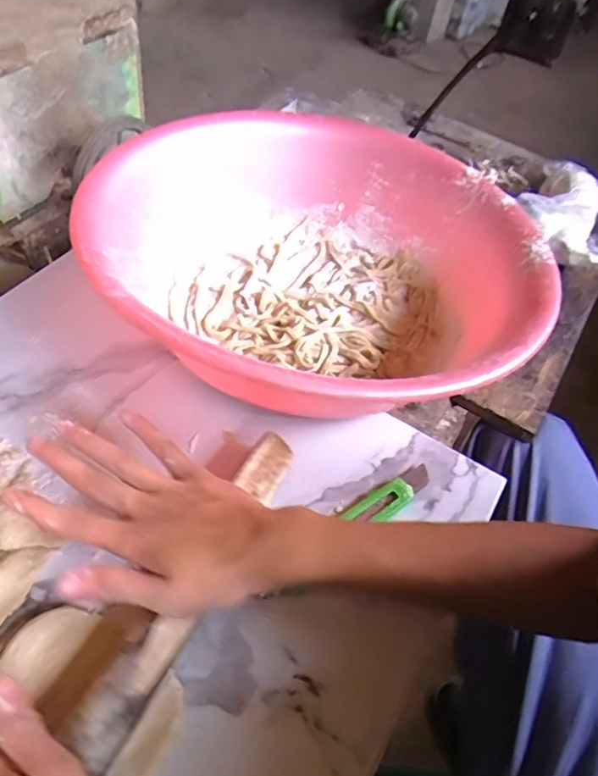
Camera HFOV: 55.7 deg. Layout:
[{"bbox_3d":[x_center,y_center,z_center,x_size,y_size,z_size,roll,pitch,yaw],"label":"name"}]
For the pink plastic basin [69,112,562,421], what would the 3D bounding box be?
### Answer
[{"bbox_3d":[0.034,-0.122,0.531,0.374,0.130,0.395,5,47,-6],"label":"pink plastic basin"}]

